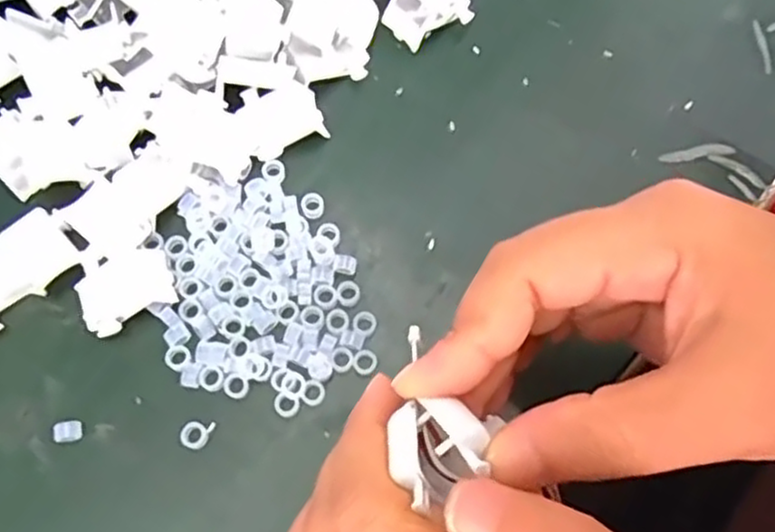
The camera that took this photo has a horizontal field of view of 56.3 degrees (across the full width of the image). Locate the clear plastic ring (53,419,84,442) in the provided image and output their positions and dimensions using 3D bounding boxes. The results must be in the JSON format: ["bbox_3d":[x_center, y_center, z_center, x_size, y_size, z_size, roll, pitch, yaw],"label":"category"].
[{"bbox_3d":[-0.111,0.058,0.253,0.009,0.005,0.007,-11,73,-5],"label":"clear plastic ring"}]

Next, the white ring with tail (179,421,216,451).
[{"bbox_3d":[-0.067,0.059,0.255,0.009,0.004,0.011,23,73,6],"label":"white ring with tail"}]

